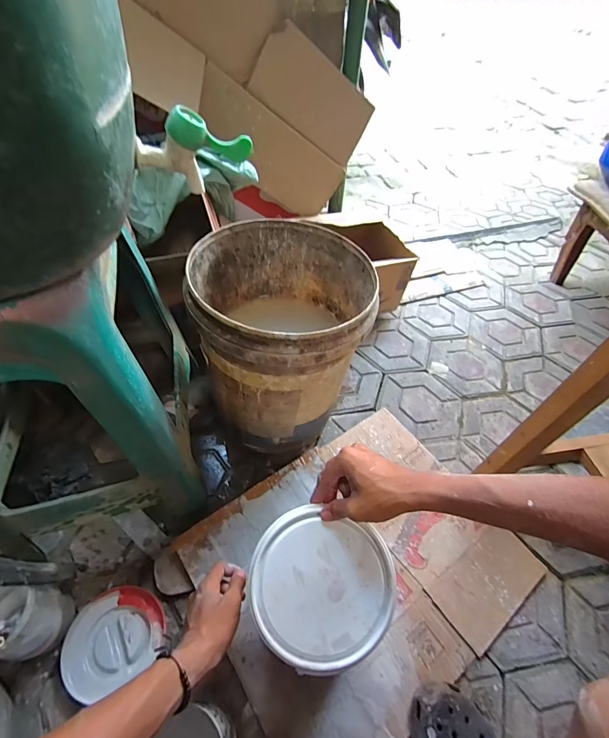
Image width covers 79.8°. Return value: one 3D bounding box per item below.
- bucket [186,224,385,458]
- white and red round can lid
[{"bbox_3d":[-0.040,-0.048,0.695,0.290,0.332,0.306,2,52,-2],"label":"bucket"},{"bbox_3d":[-0.291,0.408,0.560,0.137,0.022,0.123,-26,58,-21],"label":"white and red round can lid"}]

